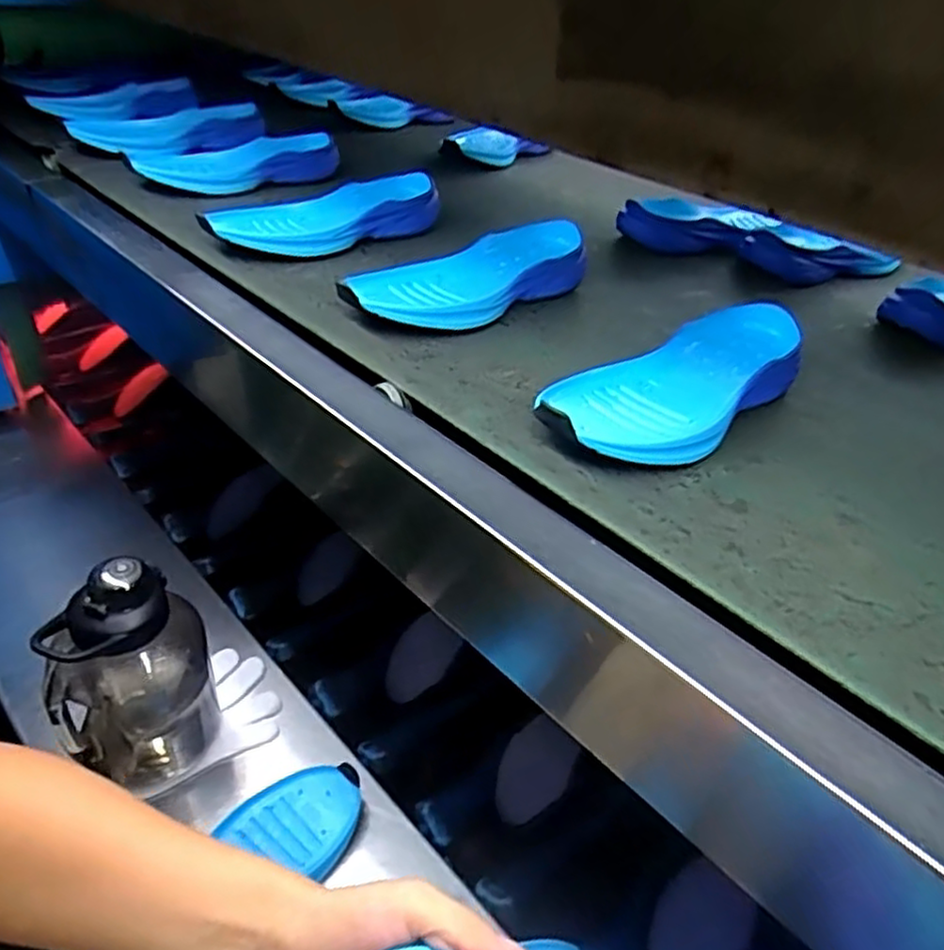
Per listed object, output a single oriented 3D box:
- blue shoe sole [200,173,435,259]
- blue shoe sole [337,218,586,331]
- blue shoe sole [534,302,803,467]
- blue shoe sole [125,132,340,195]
[{"bbox_3d":[-0.131,-0.235,0.651,0.225,0.048,0.078,-27,48,-33],"label":"blue shoe sole"},{"bbox_3d":[0.006,-0.161,0.583,0.243,0.043,0.086,-21,45,-32],"label":"blue shoe sole"},{"bbox_3d":[0.142,-0.067,0.487,0.100,0.044,0.240,33,44,30],"label":"blue shoe sole"},{"bbox_3d":[-0.244,-0.329,0.741,0.206,0.045,0.073,-30,50,-35],"label":"blue shoe sole"}]

